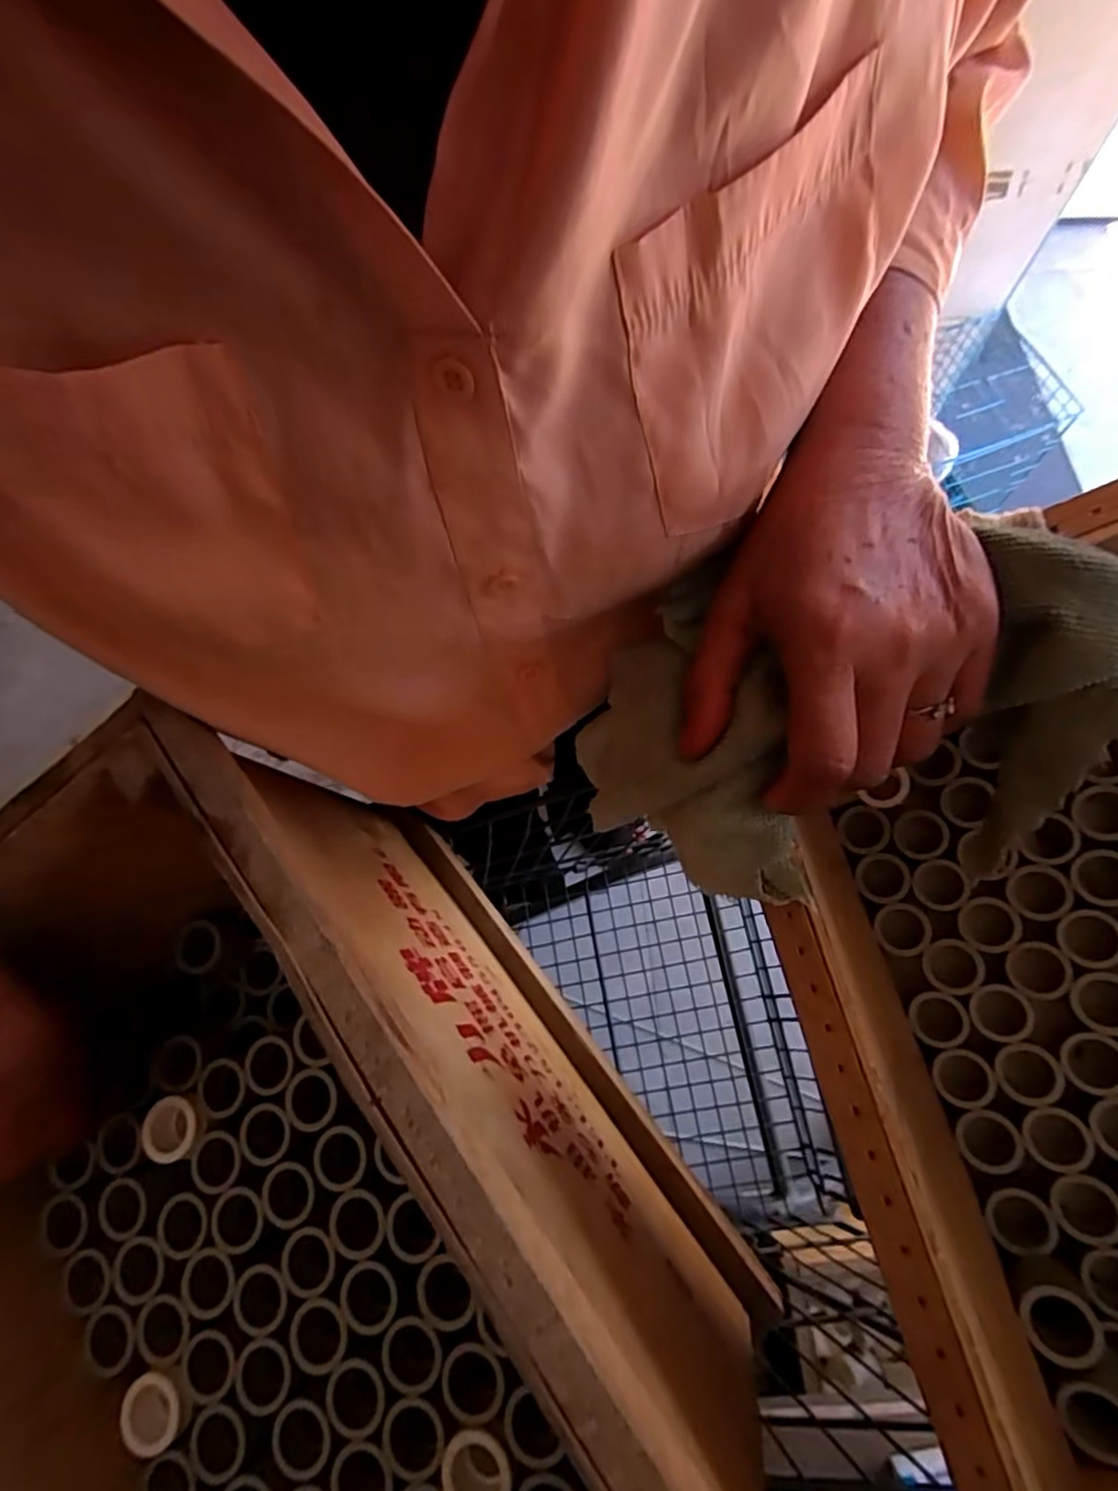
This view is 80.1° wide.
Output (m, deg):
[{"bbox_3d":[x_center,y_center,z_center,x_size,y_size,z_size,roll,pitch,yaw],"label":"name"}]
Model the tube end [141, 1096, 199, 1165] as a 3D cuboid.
[{"bbox_3d":[-0.221,0.219,0.381,0.032,0.012,0.034,-1,71,2],"label":"tube end"}]

